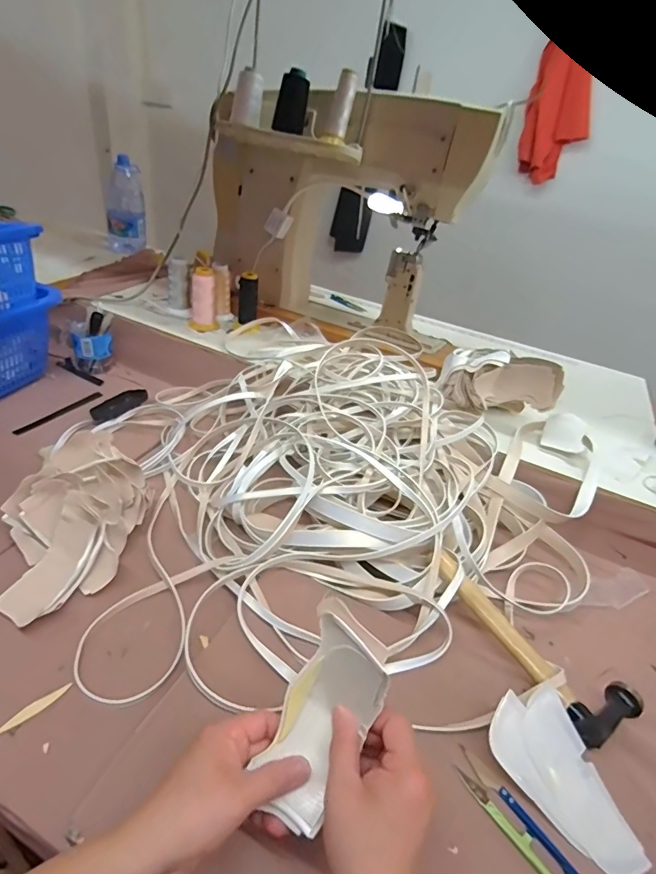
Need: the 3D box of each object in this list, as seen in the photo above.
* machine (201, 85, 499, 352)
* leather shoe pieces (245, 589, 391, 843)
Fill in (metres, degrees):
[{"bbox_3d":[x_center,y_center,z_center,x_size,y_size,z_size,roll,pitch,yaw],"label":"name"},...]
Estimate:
[{"bbox_3d":[0.018,-0.457,0.969,0.538,0.423,0.193,24,37,21],"label":"machine"},{"bbox_3d":[-0.001,0.199,0.332,0.064,0.147,0.033,20,-1,21],"label":"leather shoe pieces"}]

